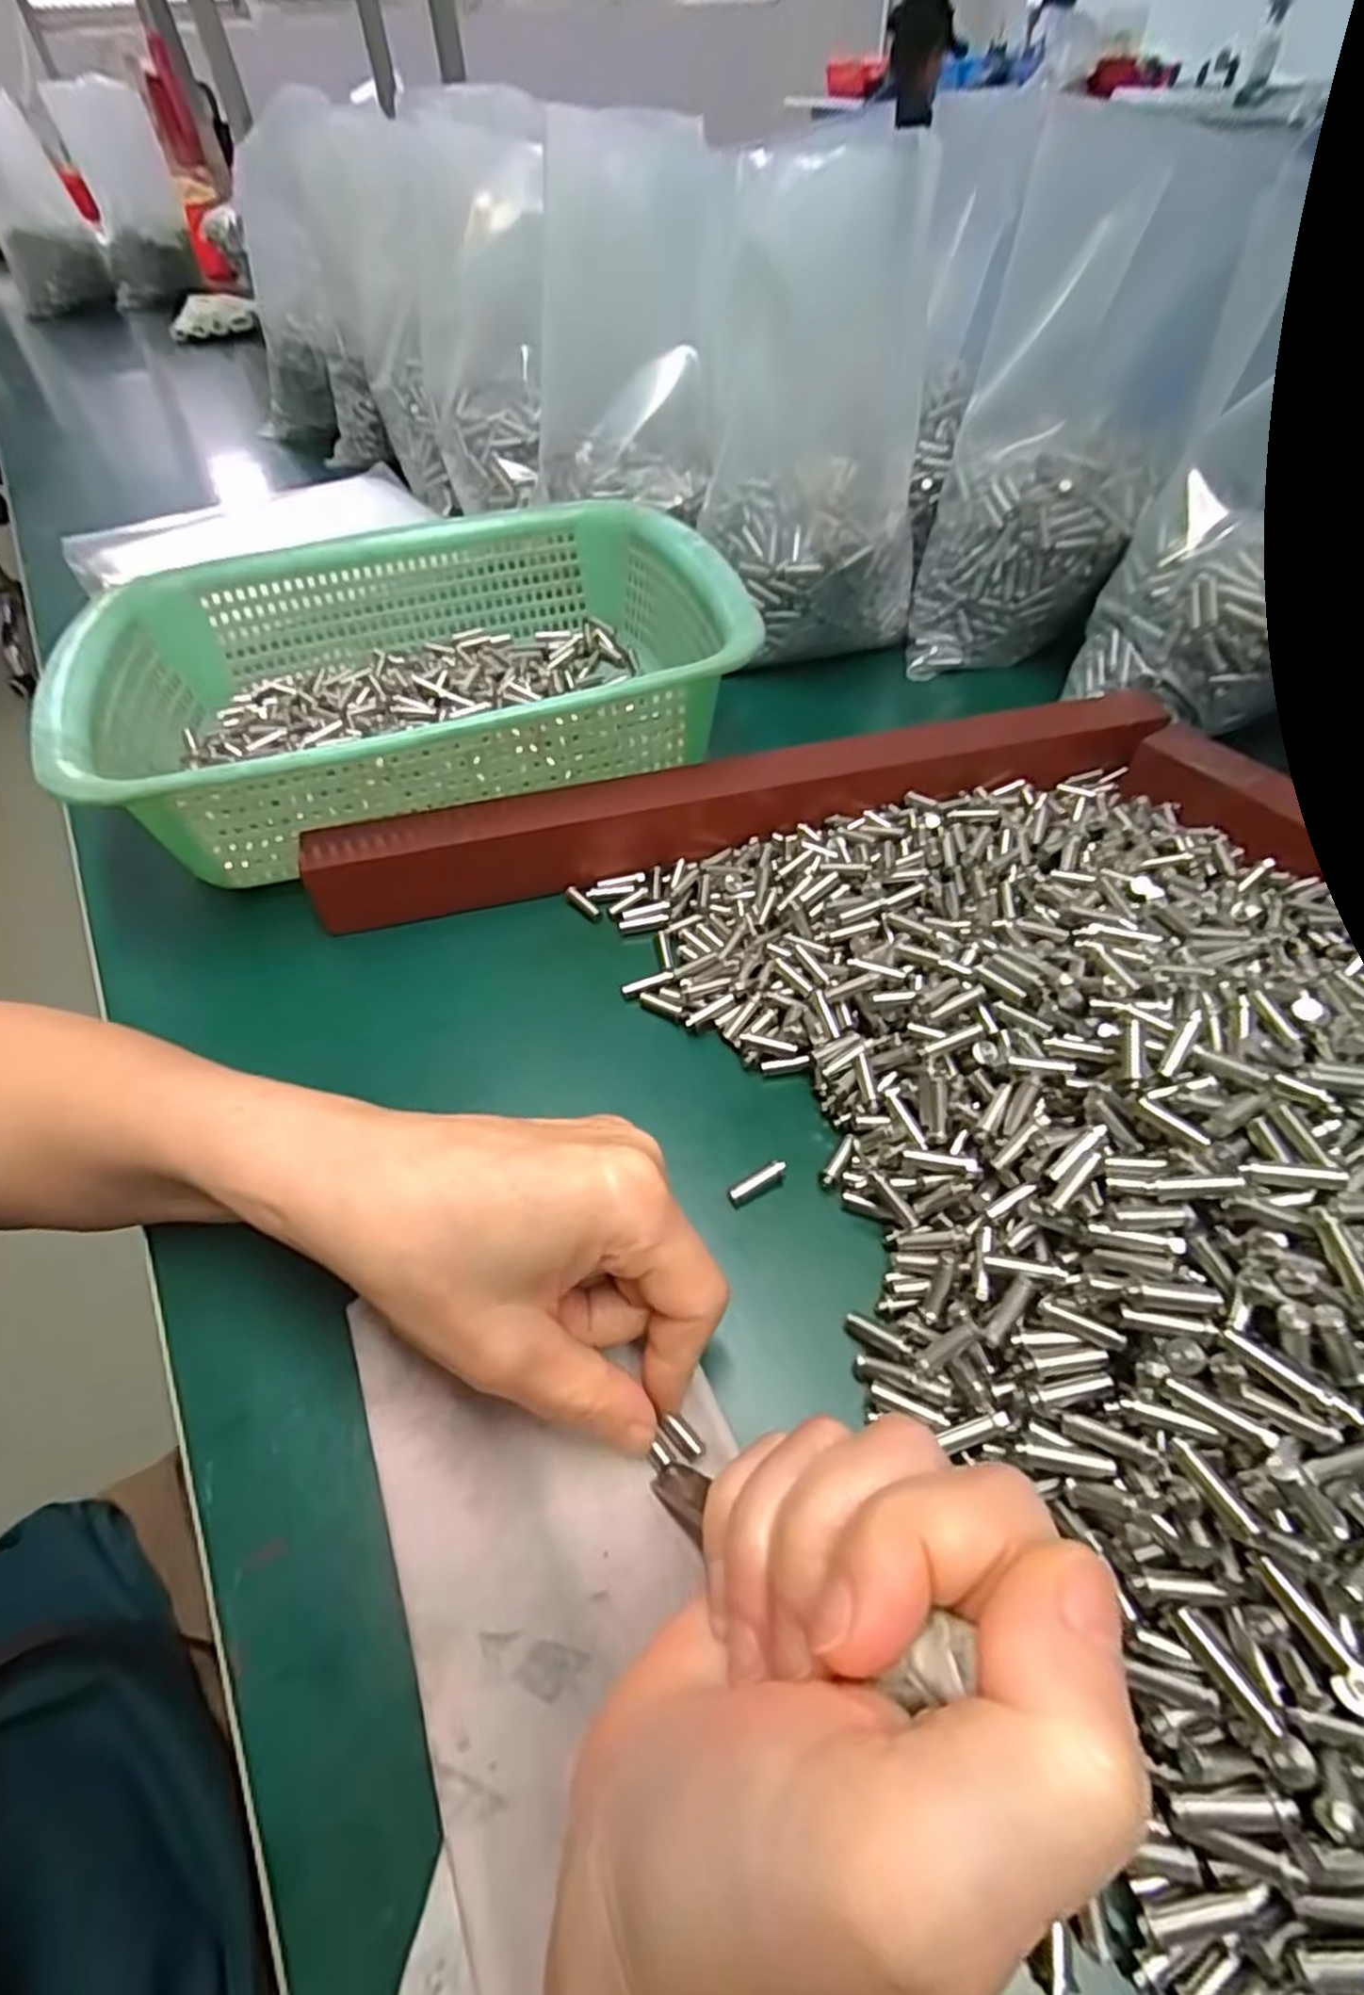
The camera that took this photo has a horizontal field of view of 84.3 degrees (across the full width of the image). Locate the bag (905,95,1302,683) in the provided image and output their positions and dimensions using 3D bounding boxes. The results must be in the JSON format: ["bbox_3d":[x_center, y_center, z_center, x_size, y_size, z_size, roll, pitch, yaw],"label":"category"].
[{"bbox_3d":[0.200,-0.295,0.396,0.111,0.217,0.093,17,55,15],"label":"bag"}]

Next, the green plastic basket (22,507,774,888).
[{"bbox_3d":[-0.126,-0.162,0.380,0.287,0.077,0.224,-14,53,-9],"label":"green plastic basket"}]

